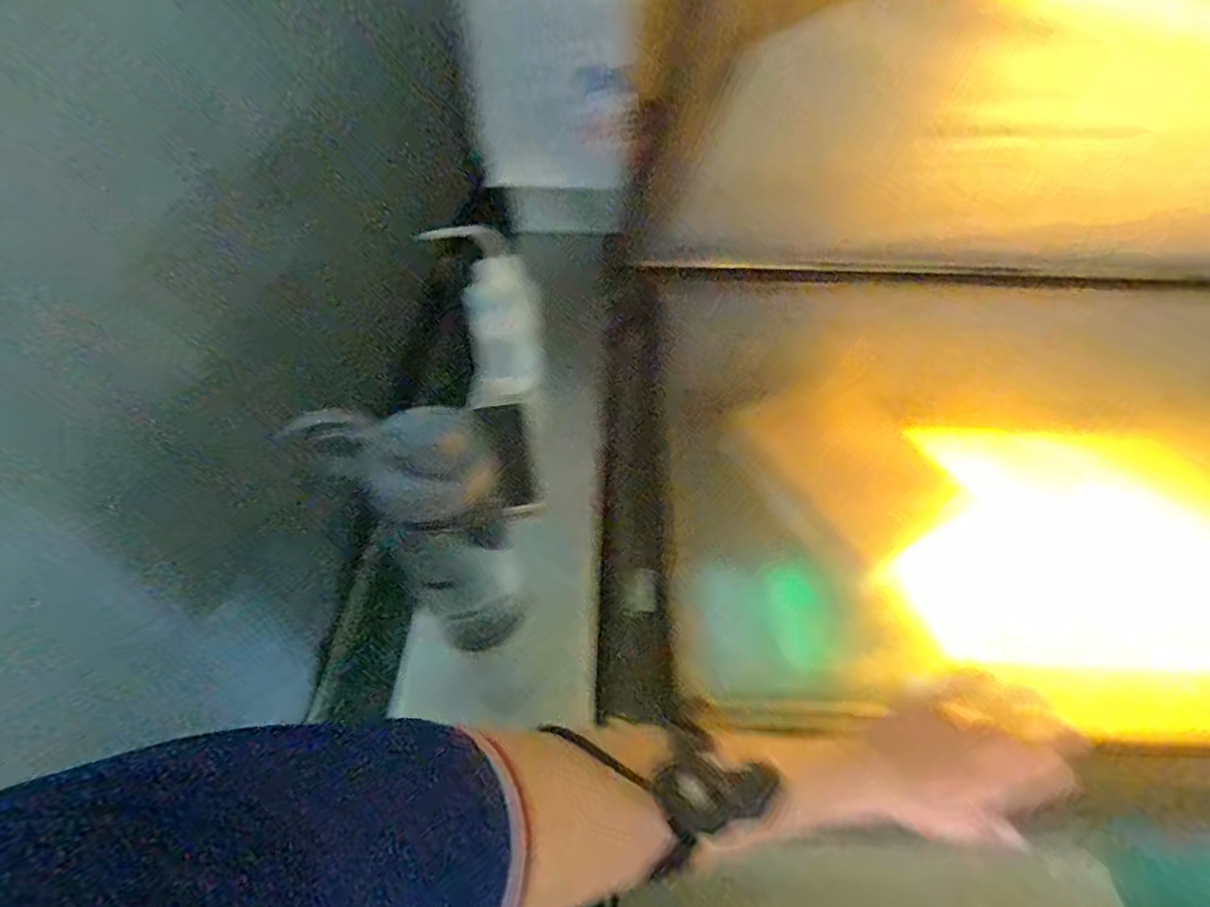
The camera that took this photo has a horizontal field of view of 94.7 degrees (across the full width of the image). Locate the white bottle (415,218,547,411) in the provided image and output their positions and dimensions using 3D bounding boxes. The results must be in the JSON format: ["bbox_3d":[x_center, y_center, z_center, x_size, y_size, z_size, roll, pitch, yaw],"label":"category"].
[{"bbox_3d":[-0.133,-0.160,0.666,0.102,0.223,0.059,-28,56,-22],"label":"white bottle"}]

